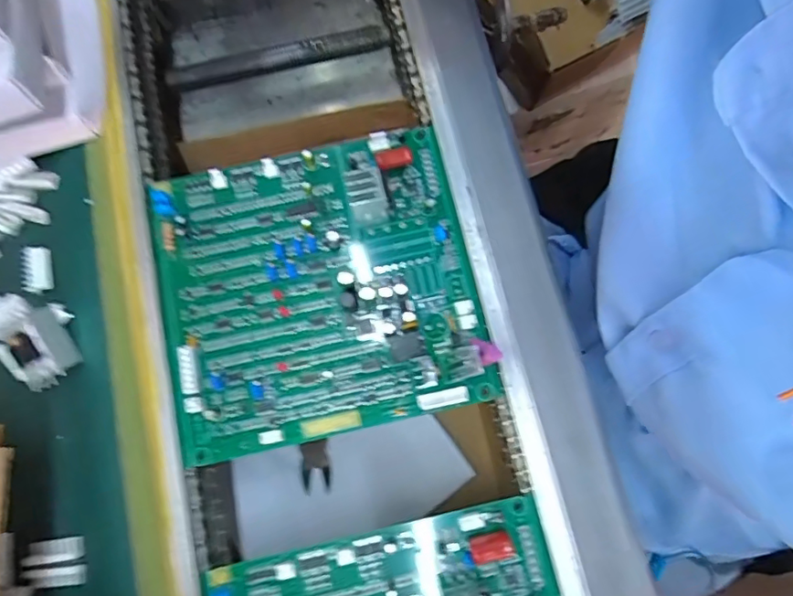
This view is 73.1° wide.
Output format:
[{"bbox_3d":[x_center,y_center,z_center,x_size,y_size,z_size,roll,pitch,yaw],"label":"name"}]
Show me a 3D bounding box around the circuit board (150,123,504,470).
[{"bbox_3d":[-0.047,-0.010,0.318,0.183,0.026,0.175,-12,78,-3],"label":"circuit board"}]

